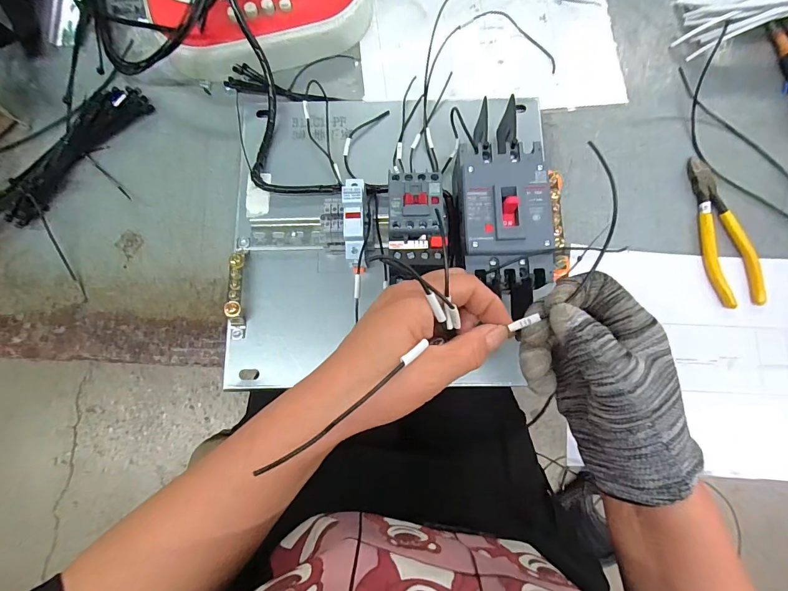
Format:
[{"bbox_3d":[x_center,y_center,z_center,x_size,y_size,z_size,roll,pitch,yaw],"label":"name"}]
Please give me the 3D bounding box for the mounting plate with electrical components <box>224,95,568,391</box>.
[{"bbox_3d":[-0.003,-0.071,0.356,0.321,0.097,0.301,-1,81,0],"label":"mounting plate with electrical components"}]

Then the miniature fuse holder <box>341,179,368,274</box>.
[{"bbox_3d":[-0.034,-0.064,0.352,0.020,0.050,0.079,-1,97,0],"label":"miniature fuse holder"}]

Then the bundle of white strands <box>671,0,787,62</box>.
[{"bbox_3d":[0.423,-0.328,0.420,0.194,0.047,0.088,-6,80,20],"label":"bundle of white strands"}]

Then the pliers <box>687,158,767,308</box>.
[{"bbox_3d":[0.346,-0.069,0.398,0.048,0.012,0.160,-5,81,0],"label":"pliers"}]

